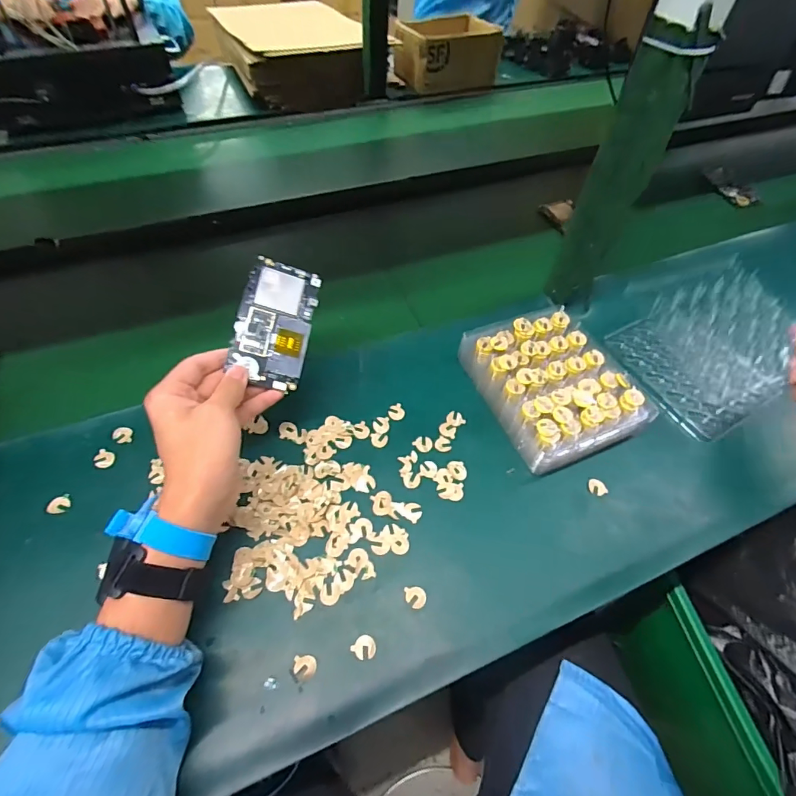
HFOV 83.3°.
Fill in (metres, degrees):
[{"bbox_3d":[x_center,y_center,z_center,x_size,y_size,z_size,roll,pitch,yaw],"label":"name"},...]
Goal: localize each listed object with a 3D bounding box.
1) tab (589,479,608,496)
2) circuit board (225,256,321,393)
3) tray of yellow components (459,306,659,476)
[{"bbox_3d":[0.204,0.091,0.457,0.016,0.004,0.019,-25,61,-11],"label":"tab"},{"bbox_3d":[-0.115,-0.070,0.422,0.065,0.005,0.119,14,76,-19],"label":"circuit board"},{"bbox_3d":[0.171,-0.020,0.498,0.148,0.041,0.177,-18,57,-16],"label":"tray of yellow components"}]

